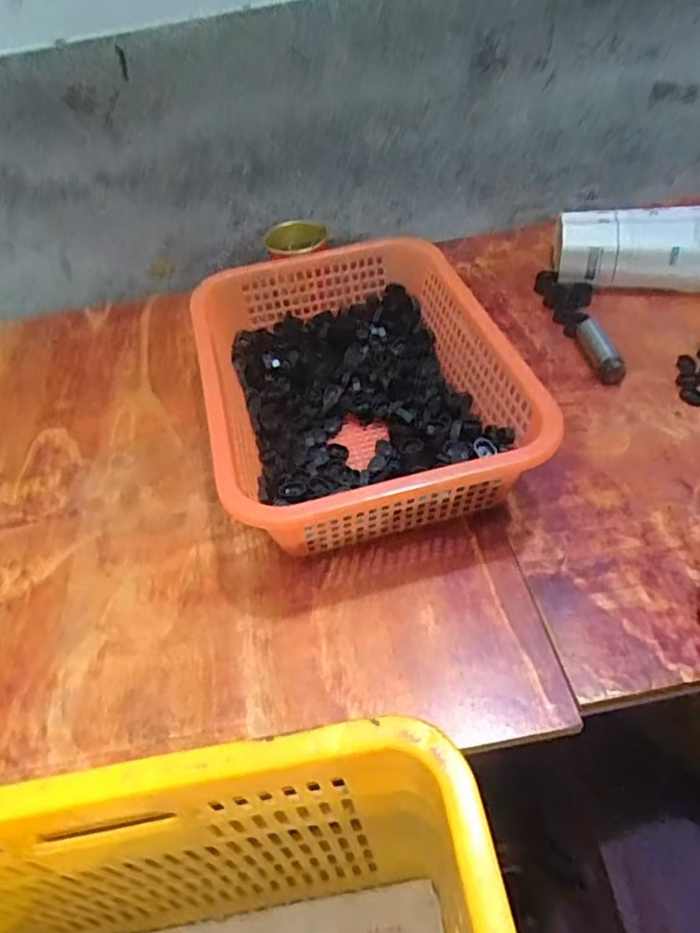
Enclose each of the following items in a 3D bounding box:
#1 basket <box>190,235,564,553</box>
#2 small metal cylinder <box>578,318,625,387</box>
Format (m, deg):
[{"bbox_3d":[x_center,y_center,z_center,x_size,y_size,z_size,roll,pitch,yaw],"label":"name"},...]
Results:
[{"bbox_3d":[0.004,-0.073,0.550,0.245,0.090,0.328,-14,49,-6],"label":"basket"},{"bbox_3d":[0.246,-0.118,0.607,0.019,0.026,0.084,-12,49,-4],"label":"small metal cylinder"}]

